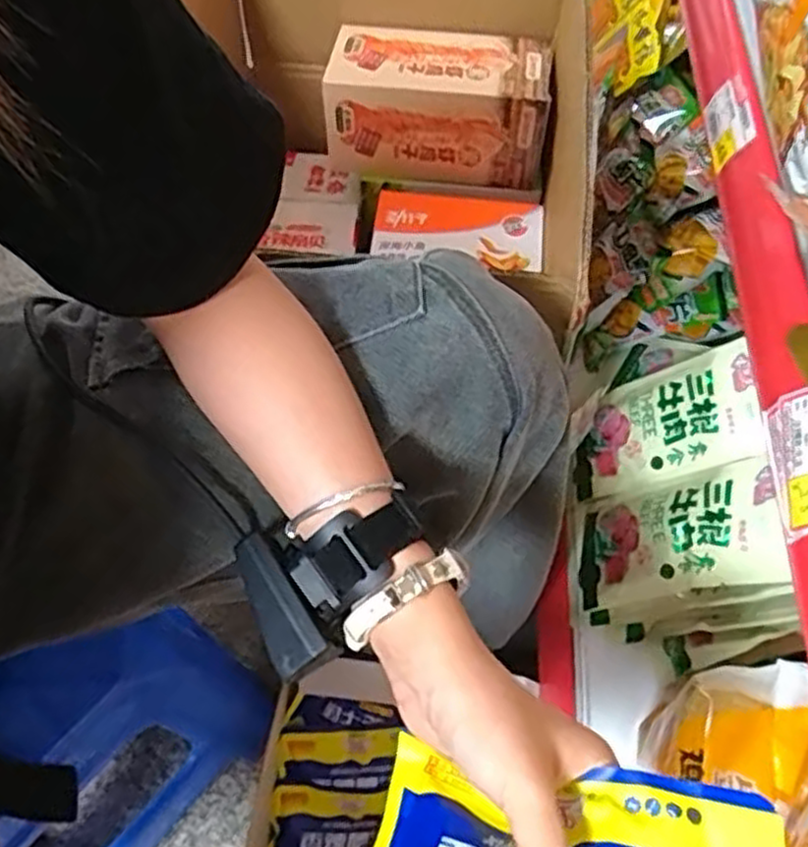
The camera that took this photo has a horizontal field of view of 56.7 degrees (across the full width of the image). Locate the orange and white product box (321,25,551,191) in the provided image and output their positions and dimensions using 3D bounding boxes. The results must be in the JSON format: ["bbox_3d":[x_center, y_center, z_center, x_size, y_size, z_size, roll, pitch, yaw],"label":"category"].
[{"bbox_3d":[0.036,-0.341,0.807,0.227,0.106,0.110,7,59,4],"label":"orange and white product box"}]

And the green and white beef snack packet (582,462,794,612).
[{"bbox_3d":[0.226,0.096,0.628,0.023,0.180,0.098,32,53,-31],"label":"green and white beef snack packet"}]

